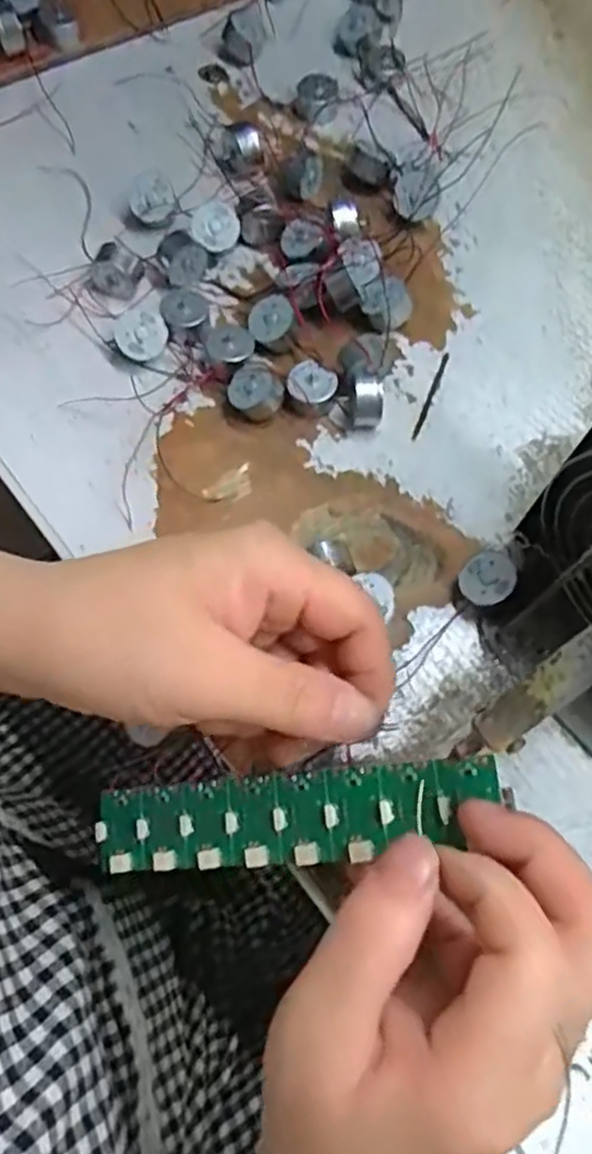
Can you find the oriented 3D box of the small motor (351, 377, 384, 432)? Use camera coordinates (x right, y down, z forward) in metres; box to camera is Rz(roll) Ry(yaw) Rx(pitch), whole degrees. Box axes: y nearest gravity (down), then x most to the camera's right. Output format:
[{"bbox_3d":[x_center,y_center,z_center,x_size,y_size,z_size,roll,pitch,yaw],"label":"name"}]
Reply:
[{"bbox_3d":[0.034,-0.080,0.318,0.015,0.022,0.020,7,70,2],"label":"small motor"}]

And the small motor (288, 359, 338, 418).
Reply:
[{"bbox_3d":[0.008,-0.088,0.325,0.022,0.013,0.020,0,70,-1],"label":"small motor"}]

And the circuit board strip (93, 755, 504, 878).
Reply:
[{"bbox_3d":[-0.007,0.084,0.244,0.152,0.006,0.031,-14,69,21],"label":"circuit board strip"}]

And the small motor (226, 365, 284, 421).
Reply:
[{"bbox_3d":[-0.019,-0.084,0.321,0.025,0.018,0.022,-4,70,-2],"label":"small motor"}]

